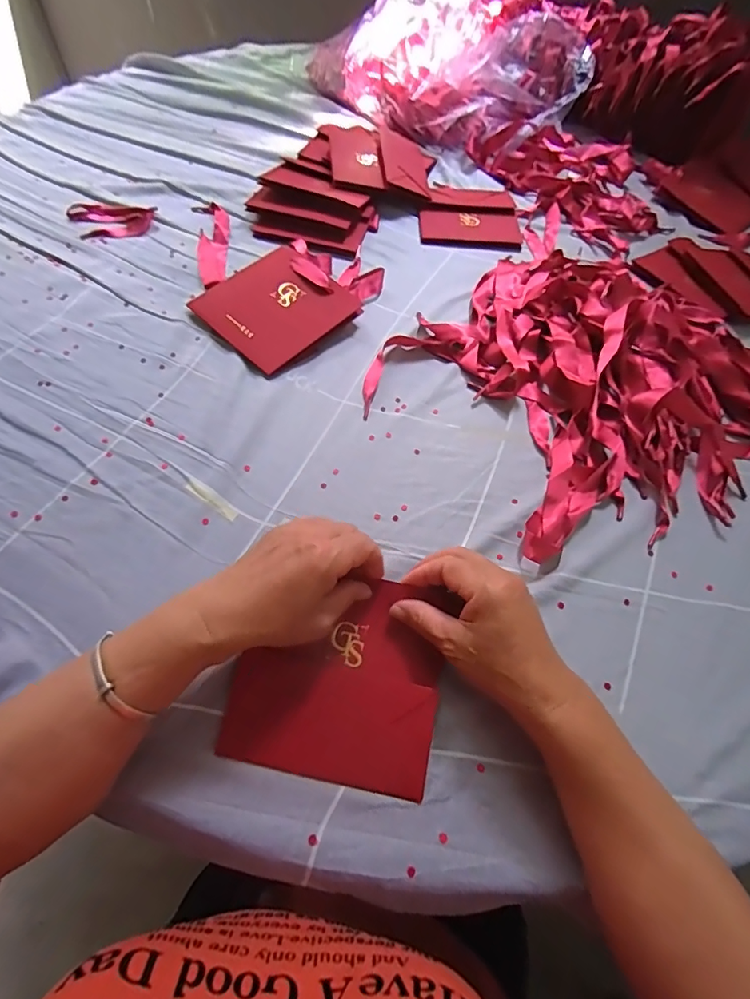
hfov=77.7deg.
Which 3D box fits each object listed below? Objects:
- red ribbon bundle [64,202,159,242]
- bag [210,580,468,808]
[{"bbox_3d":[-0.331,-0.350,0.583,0.102,0.012,0.066,-2,58,-5],"label":"red ribbon bundle"},{"bbox_3d":[-0.024,0.121,0.329,0.138,0.017,0.134,11,58,3],"label":"bag"}]

